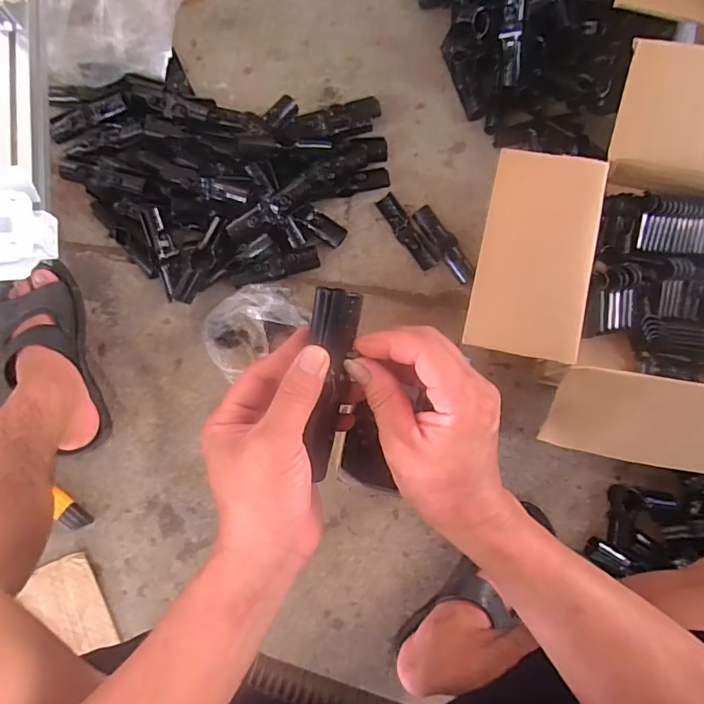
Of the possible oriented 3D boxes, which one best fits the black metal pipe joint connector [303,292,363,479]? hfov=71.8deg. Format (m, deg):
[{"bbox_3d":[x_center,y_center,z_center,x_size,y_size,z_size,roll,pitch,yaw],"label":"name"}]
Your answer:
[{"bbox_3d":[-0.014,0.022,0.326,0.030,0.030,0.128,6,103,-1],"label":"black metal pipe joint connector"}]

